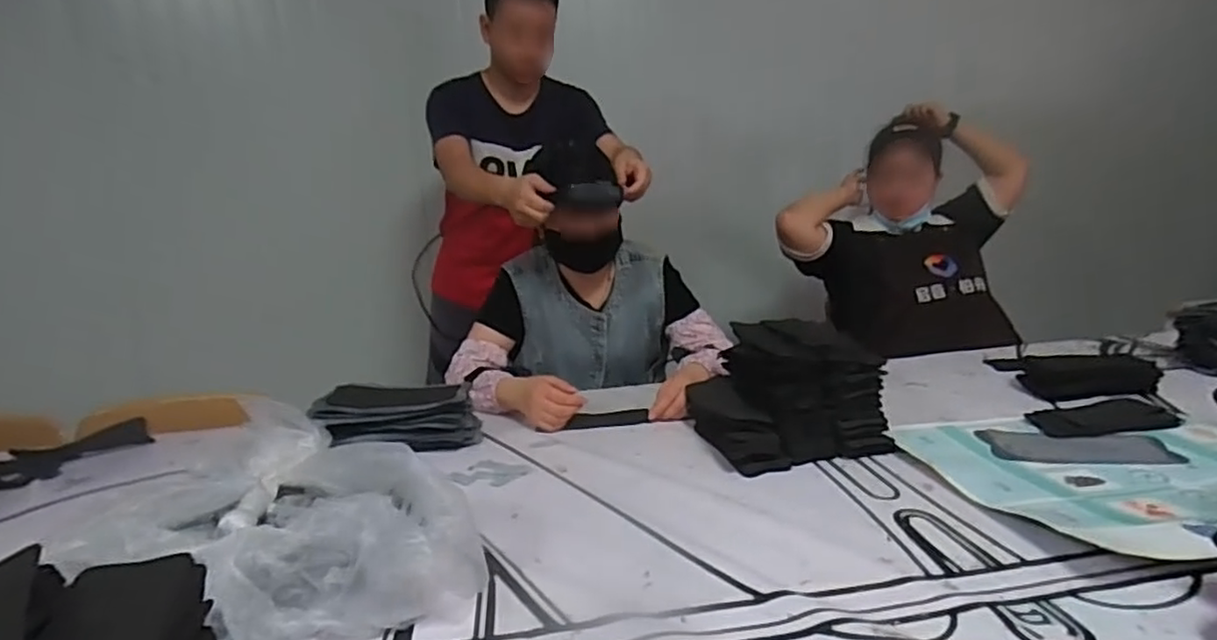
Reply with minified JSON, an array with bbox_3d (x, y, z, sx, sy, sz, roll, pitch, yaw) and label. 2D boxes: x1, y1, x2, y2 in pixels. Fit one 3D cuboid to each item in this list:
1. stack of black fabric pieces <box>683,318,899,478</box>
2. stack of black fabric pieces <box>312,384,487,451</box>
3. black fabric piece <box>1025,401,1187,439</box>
[{"bbox_3d":[0.250,0.097,0.988,0.224,0.143,0.252,-6,14,-4],"label":"stack of black fabric pieces"},{"bbox_3d":[-0.324,0.146,1.020,0.254,0.081,0.101,7,12,-7],"label":"stack of black fabric pieces"},{"bbox_3d":[0.686,0.135,0.935,0.181,0.013,0.089,-6,13,-3],"label":"black fabric piece"}]

